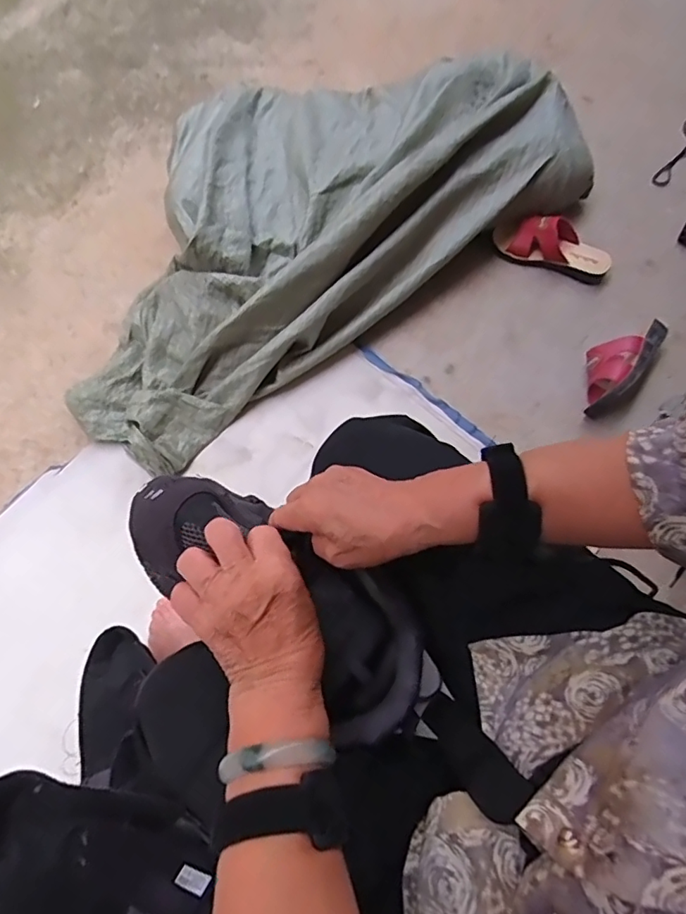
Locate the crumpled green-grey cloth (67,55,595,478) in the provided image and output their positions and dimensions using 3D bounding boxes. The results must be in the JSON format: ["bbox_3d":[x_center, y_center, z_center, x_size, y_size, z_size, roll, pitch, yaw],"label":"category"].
[{"bbox_3d":[-0.069,-0.459,1.003,1.087,0.200,0.500,-35,71,-12],"label":"crumpled green-grey cloth"}]

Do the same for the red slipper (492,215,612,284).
[{"bbox_3d":[0.422,-0.425,1.056,0.235,0.073,0.088,18,69,9],"label":"red slipper"}]

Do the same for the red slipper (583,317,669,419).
[{"bbox_3d":[0.497,-0.172,0.954,0.097,0.075,0.218,32,72,14],"label":"red slipper"}]

